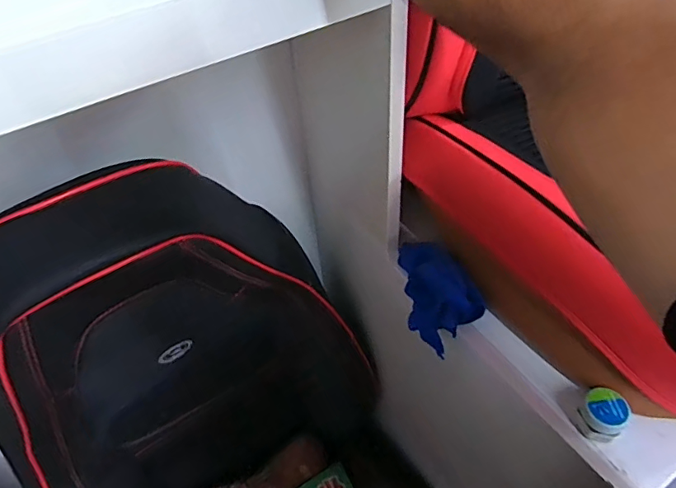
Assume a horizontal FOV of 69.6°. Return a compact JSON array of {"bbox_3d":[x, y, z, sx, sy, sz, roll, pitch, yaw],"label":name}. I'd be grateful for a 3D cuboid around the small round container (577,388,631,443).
[{"bbox_3d":[0.248,0.159,0.455,0.036,0.038,0.035,-2,47,3],"label":"small round container"}]

